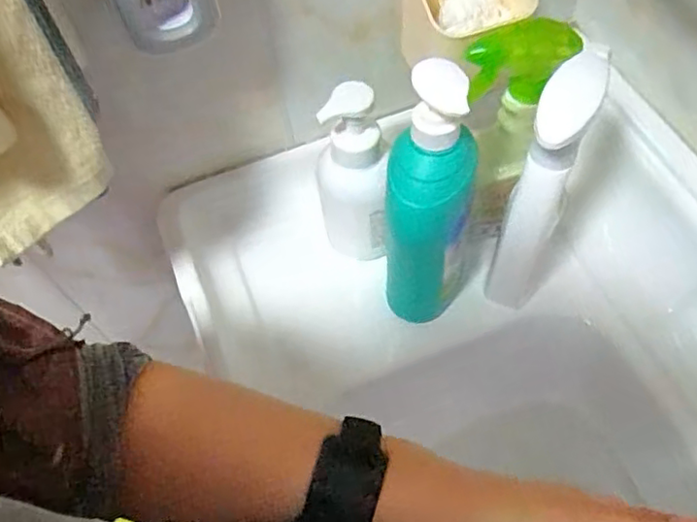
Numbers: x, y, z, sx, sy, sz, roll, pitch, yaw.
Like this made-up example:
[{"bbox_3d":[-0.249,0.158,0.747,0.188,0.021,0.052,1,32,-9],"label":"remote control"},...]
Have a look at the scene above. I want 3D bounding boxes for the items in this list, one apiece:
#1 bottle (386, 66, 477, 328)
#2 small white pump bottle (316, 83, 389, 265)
[{"bbox_3d":[0.068,-0.040,0.510,0.085,0.249,0.055,-36,62,-17],"label":"bottle"},{"bbox_3d":[0.004,-0.071,0.585,0.061,0.195,0.053,-10,57,-1],"label":"small white pump bottle"}]

